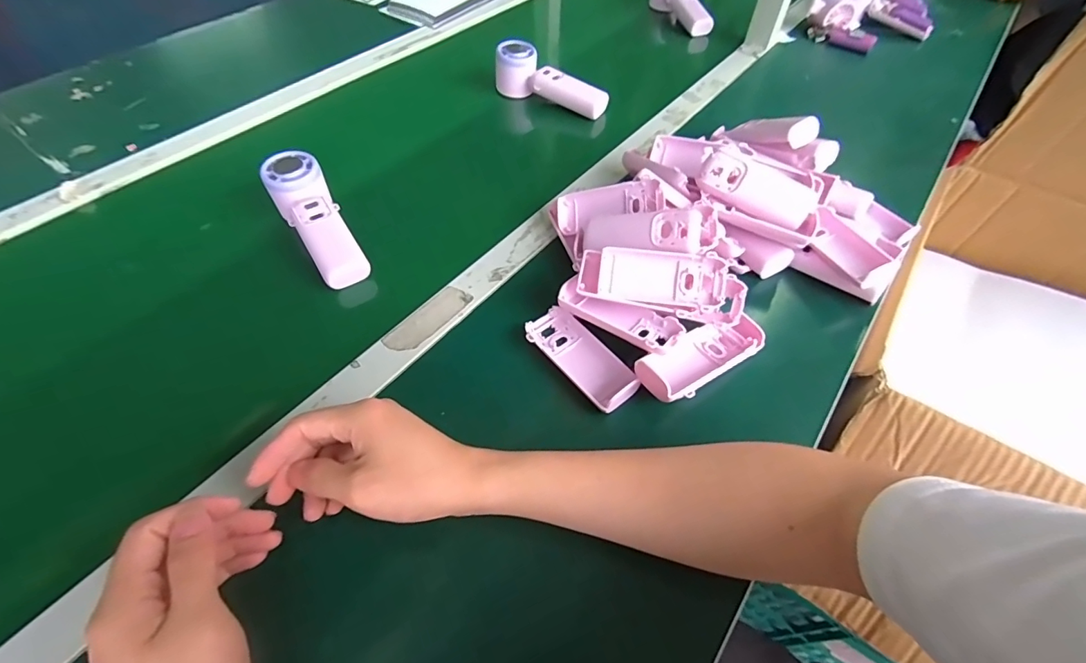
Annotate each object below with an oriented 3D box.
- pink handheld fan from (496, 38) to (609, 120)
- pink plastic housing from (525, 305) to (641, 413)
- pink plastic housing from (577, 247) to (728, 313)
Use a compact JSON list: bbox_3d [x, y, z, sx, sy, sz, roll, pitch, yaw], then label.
[{"bbox_3d":[0.013,-0.346,0.651,0.160,0.057,0.043,23,57,16],"label":"pink handheld fan"},{"bbox_3d":[0.032,0.021,0.407,0.045,0.014,0.108,-32,60,-21],"label":"pink plastic housing"},{"bbox_3d":[0.095,-0.044,0.414,0.122,0.020,0.052,9,89,5],"label":"pink plastic housing"}]

